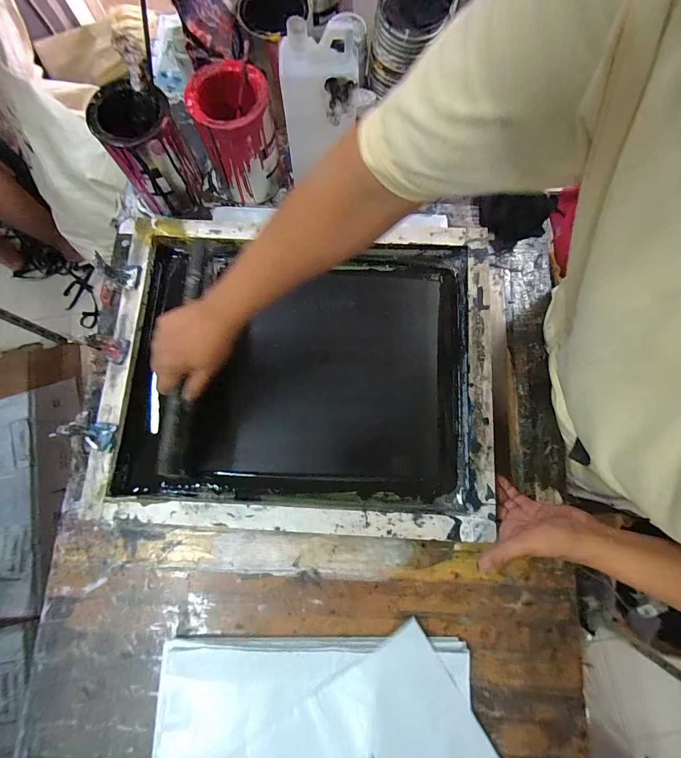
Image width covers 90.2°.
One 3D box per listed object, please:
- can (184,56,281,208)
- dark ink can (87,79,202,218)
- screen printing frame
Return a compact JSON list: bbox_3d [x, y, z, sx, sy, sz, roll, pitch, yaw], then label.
[{"bbox_3d":[-0.153,-0.361,0.514,0.099,0.141,0.103,0,79,-1],"label":"can"},{"bbox_3d":[-0.289,-0.348,0.521,0.100,0.154,0.107,0,78,-1],"label":"dark ink can"},{"bbox_3d":[-0.064,-0.017,0.517,0.554,0.073,0.450,4,78,0],"label":"screen printing frame"}]

